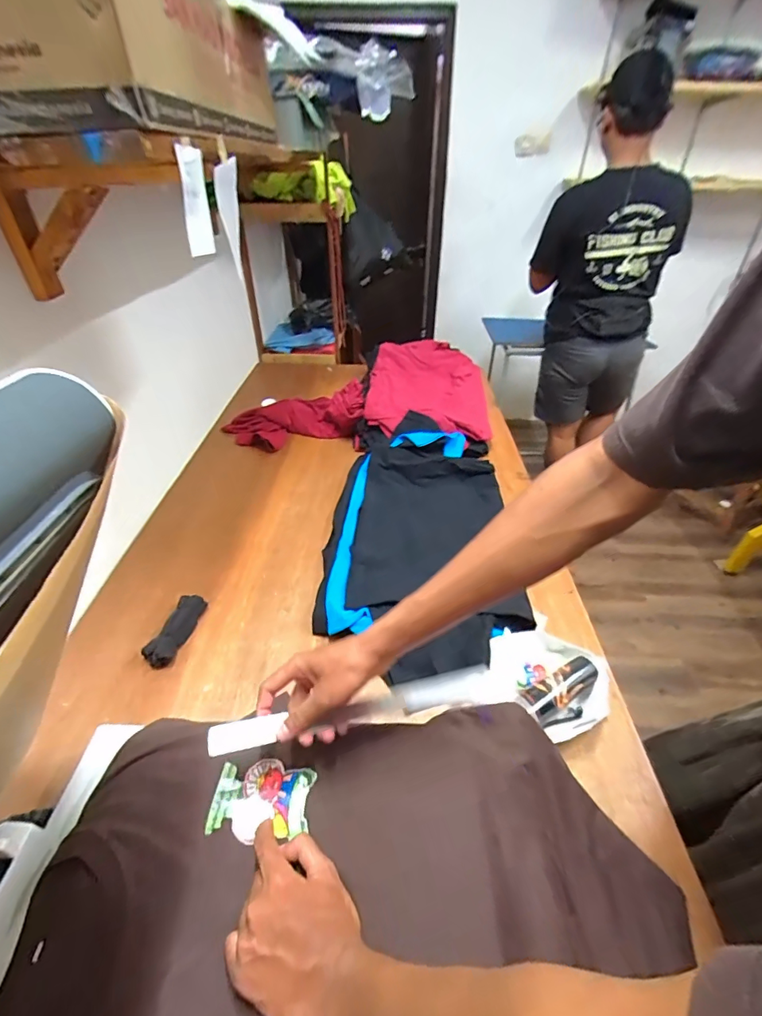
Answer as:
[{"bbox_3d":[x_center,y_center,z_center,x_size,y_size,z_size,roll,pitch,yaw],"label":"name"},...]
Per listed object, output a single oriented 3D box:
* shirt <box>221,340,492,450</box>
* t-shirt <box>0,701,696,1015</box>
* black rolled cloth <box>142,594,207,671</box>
[{"bbox_3d":[-0.045,-0.345,1.434,0.798,0.182,0.580,-2,37,0],"label":"shirt"},{"bbox_3d":[0.001,0.430,0.389,0.606,0.133,0.473,-4,37,-2],"label":"t-shirt"},{"bbox_3d":[-0.342,0.201,0.735,0.049,0.036,0.132,5,38,10],"label":"black rolled cloth"}]

